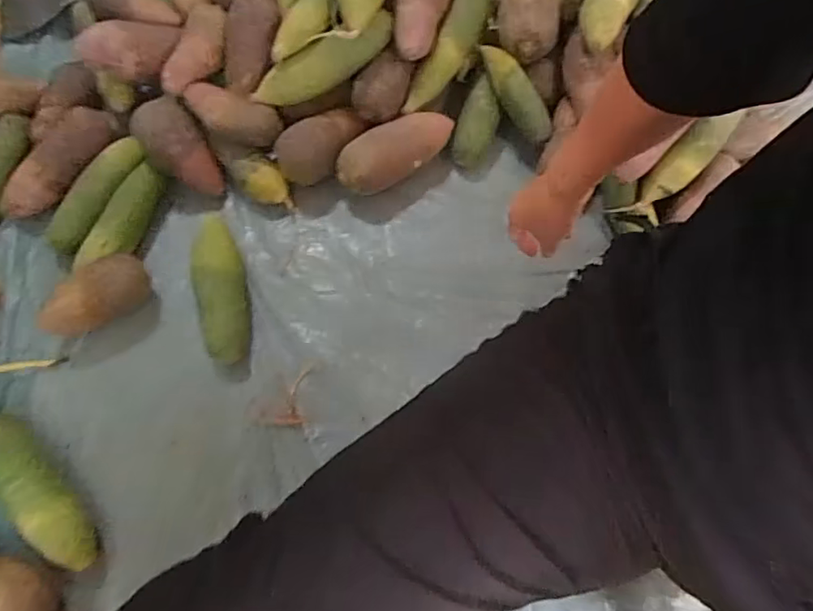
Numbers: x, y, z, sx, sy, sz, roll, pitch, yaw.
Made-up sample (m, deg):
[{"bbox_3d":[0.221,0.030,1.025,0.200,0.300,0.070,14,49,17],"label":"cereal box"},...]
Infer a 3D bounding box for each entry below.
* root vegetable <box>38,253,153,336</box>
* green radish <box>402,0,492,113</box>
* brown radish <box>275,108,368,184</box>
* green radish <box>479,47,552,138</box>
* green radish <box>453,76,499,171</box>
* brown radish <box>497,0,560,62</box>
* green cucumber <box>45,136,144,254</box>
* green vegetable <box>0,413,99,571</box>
[{"bbox_3d":[-0.387,-0.009,0.685,0.133,0.069,0.065,-29,73,-10],"label":"root vegetable"},{"bbox_3d":[0.069,-0.373,0.759,0.059,0.056,0.250,27,91,9],"label":"green radish"},{"bbox_3d":[-0.117,-0.218,0.747,0.123,0.053,0.059,-32,74,-11],"label":"brown radish"},{"bbox_3d":[0.149,-0.295,0.759,0.039,0.041,0.148,-35,95,-12],"label":"green radish"},{"bbox_3d":[0.100,-0.257,0.772,0.056,0.045,0.138,13,92,4],"label":"green radish"},{"bbox_3d":[0.167,-0.409,0.755,0.074,0.061,0.163,6,72,1],"label":"brown radish"},{"bbox_3d":[-0.426,-0.154,0.748,0.053,0.044,0.182,34,74,11],"label":"green cucumber"},{"bbox_3d":[-0.422,0.208,0.619,0.219,0.046,0.055,42,76,13],"label":"green vegetable"}]

